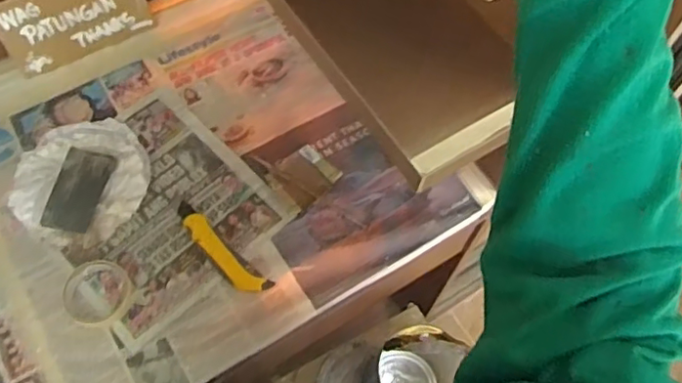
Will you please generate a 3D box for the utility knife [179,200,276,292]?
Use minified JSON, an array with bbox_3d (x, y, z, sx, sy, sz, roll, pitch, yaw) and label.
[{"bbox_3d":[-0.166,0.081,0.833,0.169,0.021,0.036,39,67,16],"label":"utility knife"}]

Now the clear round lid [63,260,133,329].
[{"bbox_3d":[-0.319,0.134,0.803,0.089,0.016,0.090,1,63,-2],"label":"clear round lid"}]

